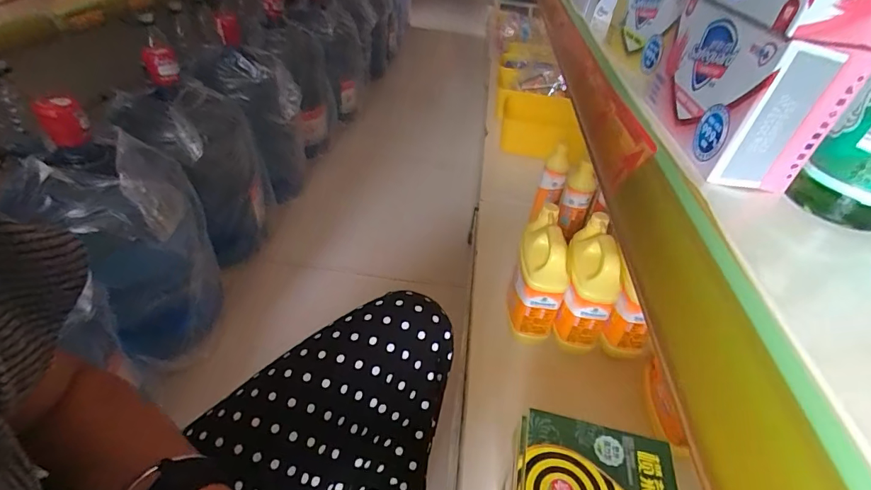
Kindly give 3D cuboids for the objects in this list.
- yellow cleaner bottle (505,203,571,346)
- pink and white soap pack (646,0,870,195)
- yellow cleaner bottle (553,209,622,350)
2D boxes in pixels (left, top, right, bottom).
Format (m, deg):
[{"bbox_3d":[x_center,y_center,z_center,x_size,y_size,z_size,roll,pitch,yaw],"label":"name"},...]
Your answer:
[{"bbox_3d":[0.167,0.049,0.736,0.065,0.187,0.132,2,41,-5],"label":"yellow cleaner bottle"},{"bbox_3d":[0.146,-0.078,0.213,0.039,0.060,0.097,9,41,2],"label":"pink and white soap pack"},{"bbox_3d":[0.253,0.067,0.736,0.065,0.204,0.124,9,41,3],"label":"yellow cleaner bottle"}]

